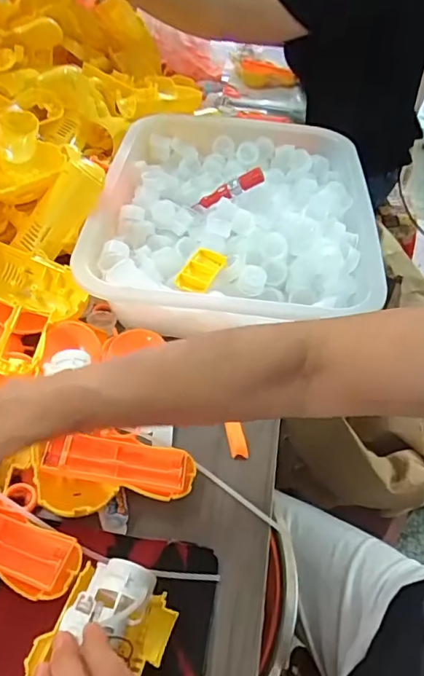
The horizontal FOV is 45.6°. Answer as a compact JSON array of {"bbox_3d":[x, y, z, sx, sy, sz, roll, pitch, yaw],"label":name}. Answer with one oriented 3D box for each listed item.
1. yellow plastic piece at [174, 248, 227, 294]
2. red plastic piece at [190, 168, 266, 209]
[{"bbox_3d":[-0.010,-0.069,0.507,0.034,0.012,0.055,21,49,15],"label":"yellow plastic piece"},{"bbox_3d":[0.020,-0.176,0.601,0.089,0.021,0.014,-23,46,15],"label":"red plastic piece"}]

